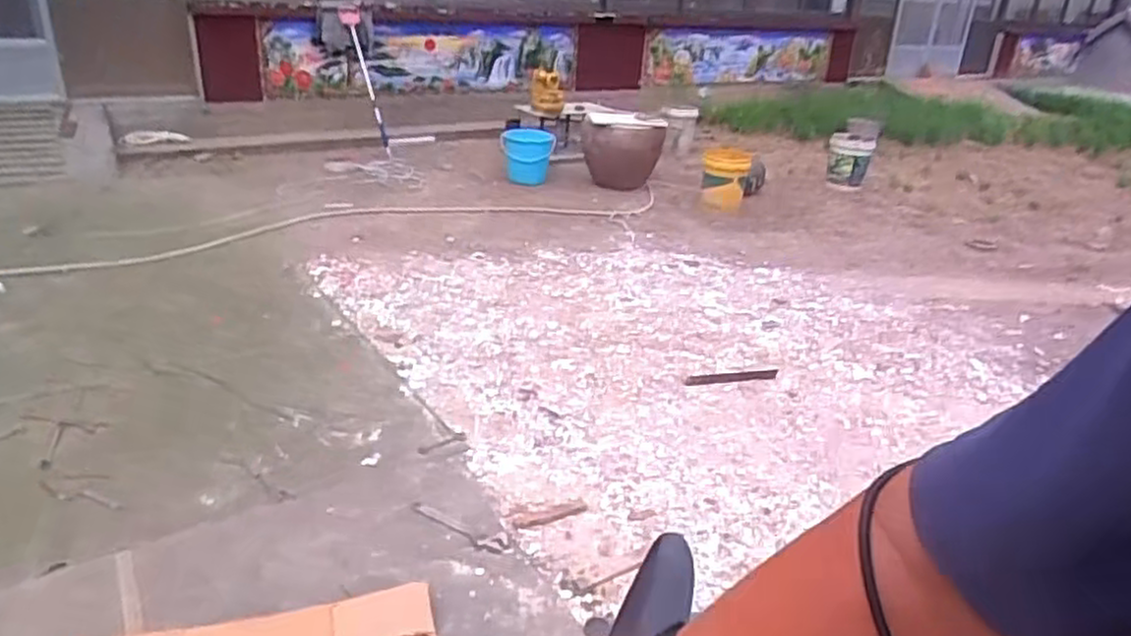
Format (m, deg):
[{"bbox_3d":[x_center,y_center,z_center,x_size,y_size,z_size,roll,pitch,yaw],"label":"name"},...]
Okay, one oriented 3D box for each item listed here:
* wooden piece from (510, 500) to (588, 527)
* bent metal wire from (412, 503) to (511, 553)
[{"bbox_3d":[-0.038,0.511,1.926,0.210,0.011,0.054,-9,29,-24],"label":"wooden piece"},{"bbox_3d":[-0.268,0.530,1.840,0.274,0.015,0.084,13,29,14],"label":"bent metal wire"}]

